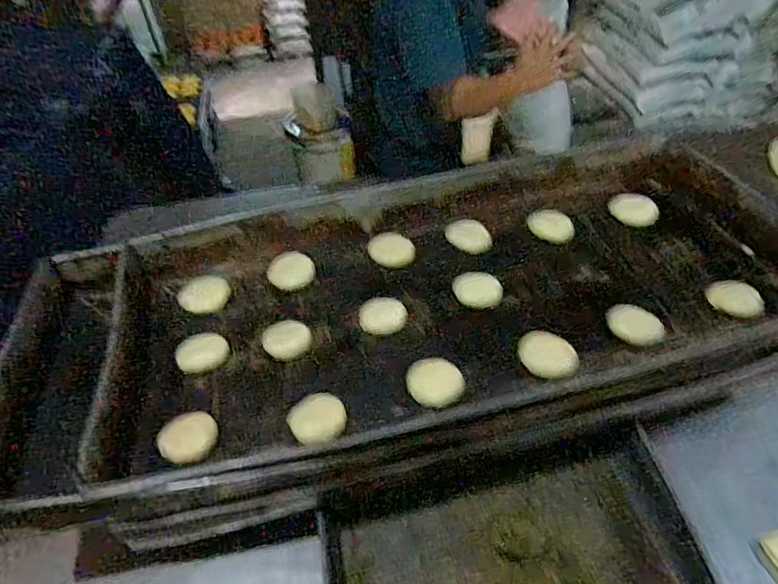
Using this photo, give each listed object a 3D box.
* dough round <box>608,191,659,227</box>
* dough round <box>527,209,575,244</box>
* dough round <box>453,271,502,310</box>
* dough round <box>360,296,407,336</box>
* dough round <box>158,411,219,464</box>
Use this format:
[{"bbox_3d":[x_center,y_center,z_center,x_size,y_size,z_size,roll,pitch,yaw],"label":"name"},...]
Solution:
[{"bbox_3d":[0.365,-0.125,0.764,0.071,0.020,0.071,-2,44,2],"label":"dough round"},{"bbox_3d":[0.235,-0.097,0.745,0.066,0.018,0.046,22,50,24],"label":"dough round"},{"bbox_3d":[0.112,-0.002,0.650,0.060,0.021,0.046,3,45,7],"label":"dough round"},{"bbox_3d":[-0.007,0.028,0.626,0.057,0.016,0.052,-2,52,3],"label":"dough round"},{"bbox_3d":[-0.203,0.151,0.529,0.054,0.029,0.049,-30,50,-24],"label":"dough round"}]

